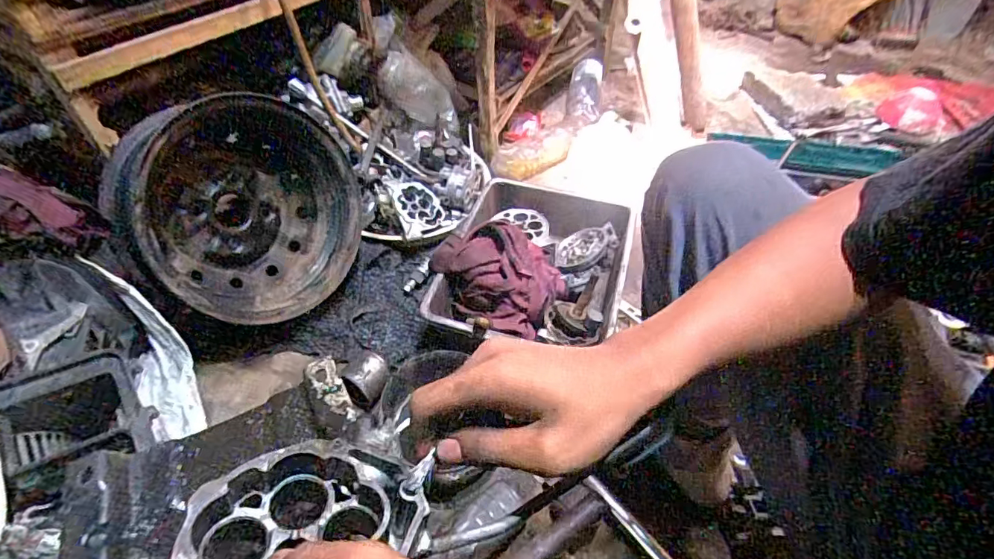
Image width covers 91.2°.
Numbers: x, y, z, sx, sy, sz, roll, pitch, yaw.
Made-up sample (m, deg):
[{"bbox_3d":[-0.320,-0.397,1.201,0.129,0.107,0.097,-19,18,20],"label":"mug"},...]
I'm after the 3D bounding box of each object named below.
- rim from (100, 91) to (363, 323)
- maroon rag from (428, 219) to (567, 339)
[{"bbox_3d":[-0.420,-0.093,0.850,0.150,0.407,0.336,-6,74,41],"label":"rim"},{"bbox_3d":[0.000,-0.019,0.825,0.218,0.093,0.174,18,50,15],"label":"maroon rag"}]

